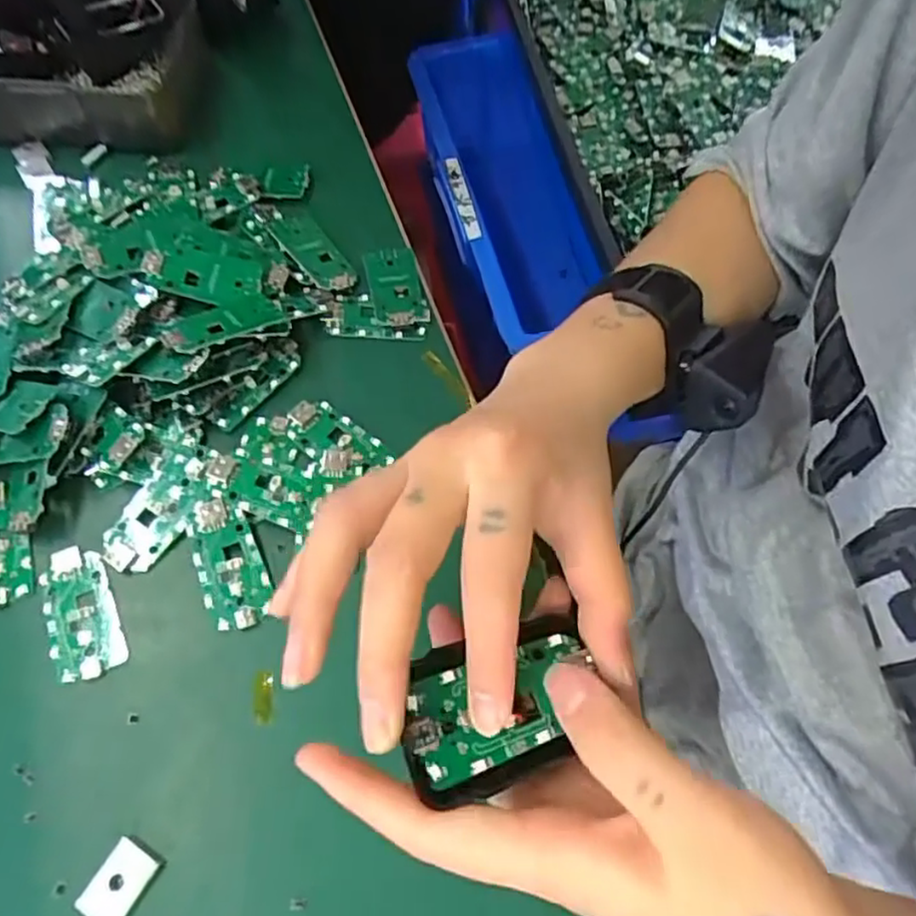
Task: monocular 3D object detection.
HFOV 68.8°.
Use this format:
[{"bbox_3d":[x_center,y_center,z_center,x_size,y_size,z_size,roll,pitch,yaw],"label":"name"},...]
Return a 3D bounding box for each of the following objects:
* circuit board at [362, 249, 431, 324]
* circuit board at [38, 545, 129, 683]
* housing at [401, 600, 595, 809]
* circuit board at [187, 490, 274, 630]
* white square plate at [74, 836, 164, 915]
[{"bbox_3d":[-0.038,-0.106,0.409,0.032,0.006,0.059,-12,65,-5],"label":"circuit board"},{"bbox_3d":[-0.181,0.073,0.320,0.031,0.004,0.065,-23,66,-10],"label":"circuit board"},{"bbox_3d":[0.014,0.078,0.212,0.064,0.007,0.043,-17,67,-7],"label":"housing"},{"bbox_3d":[-0.114,0.050,0.329,0.031,0.006,0.066,-23,66,-10],"label":"circuit board"},{"bbox_3d":[-0.137,0.173,0.272,0.022,0.009,0.029,26,67,12],"label":"white square plate"}]

